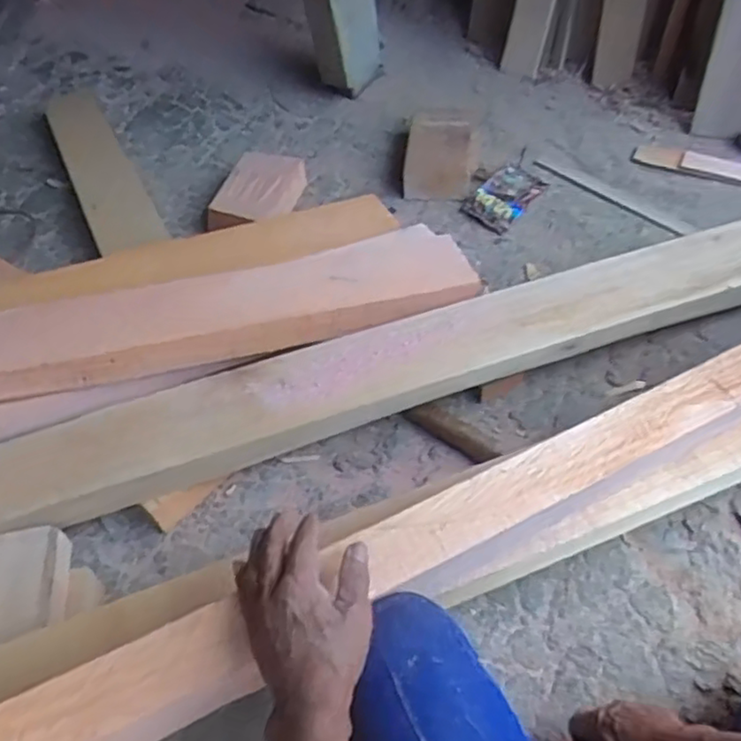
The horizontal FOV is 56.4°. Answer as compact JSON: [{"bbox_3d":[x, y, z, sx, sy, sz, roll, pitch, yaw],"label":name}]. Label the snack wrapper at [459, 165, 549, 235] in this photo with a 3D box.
[{"bbox_3d":[0.254,-0.333,1.305,0.099,0.029,0.168,33,61,24],"label":"snack wrapper"}]

